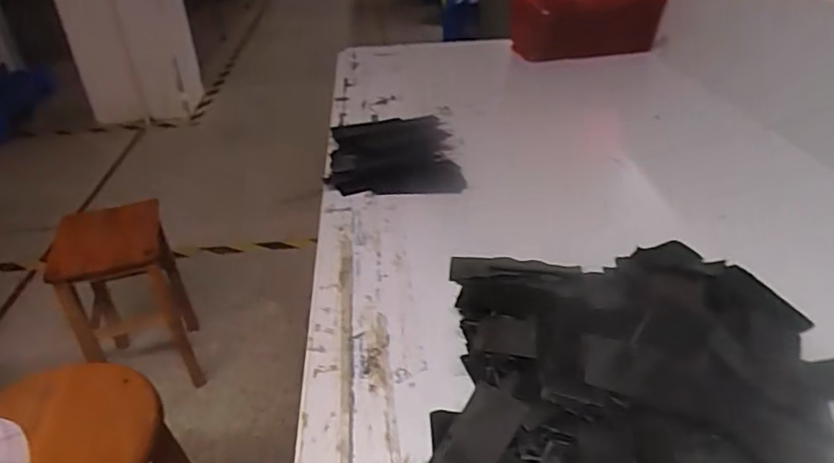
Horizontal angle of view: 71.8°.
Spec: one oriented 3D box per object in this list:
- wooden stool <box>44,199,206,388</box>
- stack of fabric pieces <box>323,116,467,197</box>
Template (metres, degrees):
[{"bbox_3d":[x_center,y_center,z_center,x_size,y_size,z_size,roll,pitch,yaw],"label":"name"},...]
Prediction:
[{"bbox_3d":[-0.783,0.188,1.587,0.284,0.456,0.344,-19,36,-25],"label":"wooden stool"},{"bbox_3d":[-0.045,-0.142,1.065,0.227,0.035,0.343,-4,31,-2],"label":"stack of fabric pieces"}]

